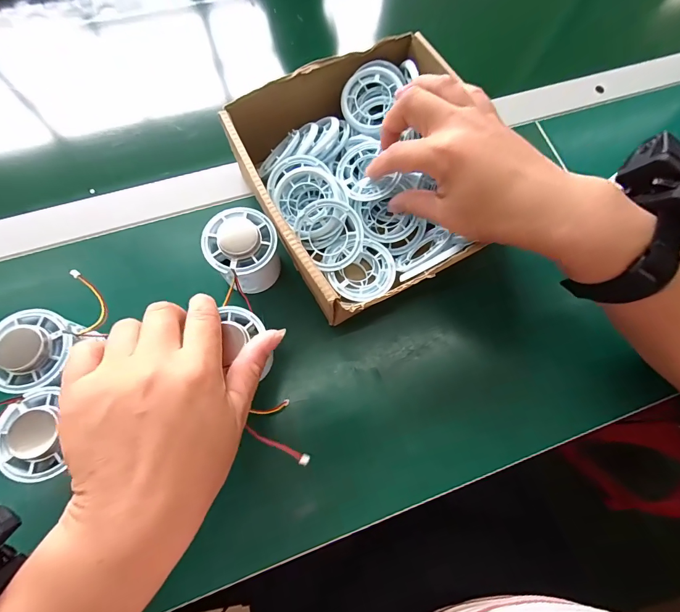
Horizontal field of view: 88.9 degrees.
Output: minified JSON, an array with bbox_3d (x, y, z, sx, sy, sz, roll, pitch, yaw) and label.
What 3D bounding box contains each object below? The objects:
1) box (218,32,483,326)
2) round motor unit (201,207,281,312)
[{"bbox_3d":[0.027,-0.108,0.298,0.185,0.070,0.206,-26,75,-10],"label":"box"},{"bbox_3d":[-0.076,-0.041,0.280,0.053,0.050,0.055,1,73,-2],"label":"round motor unit"}]

